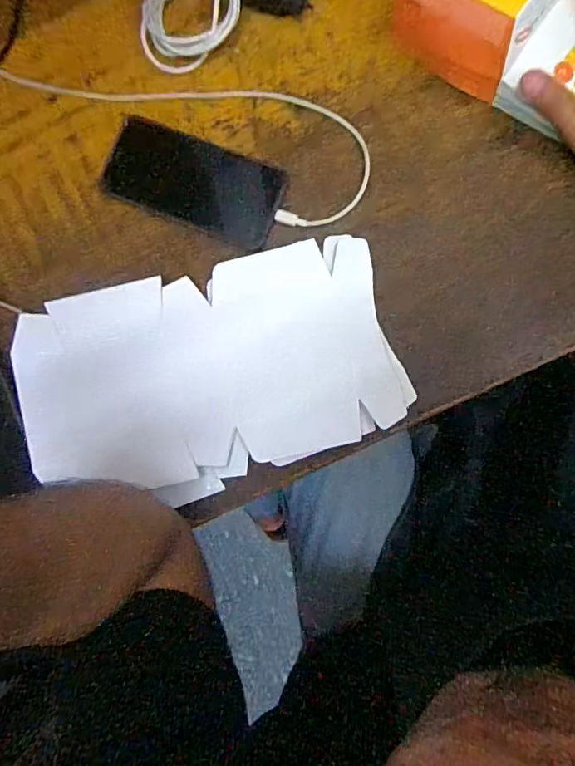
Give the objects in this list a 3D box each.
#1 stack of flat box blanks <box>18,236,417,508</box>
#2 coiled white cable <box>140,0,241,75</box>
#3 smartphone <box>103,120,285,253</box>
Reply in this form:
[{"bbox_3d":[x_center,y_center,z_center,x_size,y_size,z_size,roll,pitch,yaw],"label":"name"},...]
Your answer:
[{"bbox_3d":[-0.069,-0.009,0.431,0.312,0.019,0.186,-16,85,4],"label":"stack of flat box blanks"},{"bbox_3d":[-0.088,-0.342,0.447,0.115,0.037,0.076,-41,84,1],"label":"coiled white cable"},{"bbox_3d":[-0.085,-0.182,0.454,0.161,0.007,0.075,23,88,6],"label":"smartphone"}]

